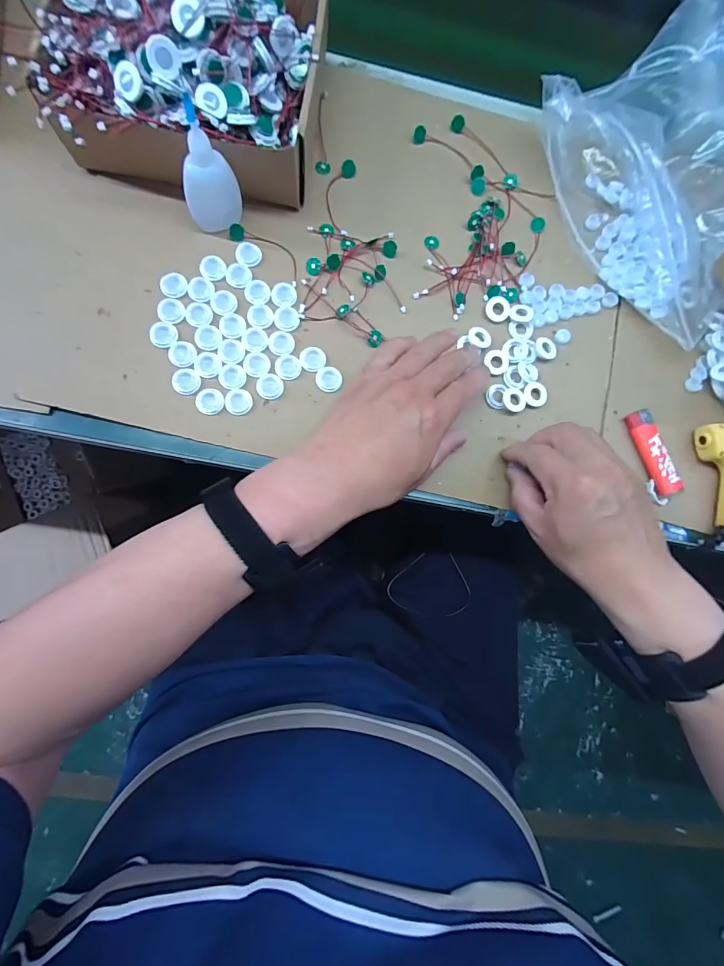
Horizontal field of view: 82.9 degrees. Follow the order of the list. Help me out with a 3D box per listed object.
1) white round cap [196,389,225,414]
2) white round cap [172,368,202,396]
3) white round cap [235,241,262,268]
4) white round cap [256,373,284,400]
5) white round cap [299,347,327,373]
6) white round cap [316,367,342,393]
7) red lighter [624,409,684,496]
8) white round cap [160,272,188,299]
[{"bbox_3d":[-0.130,-0.069,0.350,0.023,0.004,0.021,1,82,-5],"label":"white round cap"},{"bbox_3d":[-0.151,-0.087,0.351,0.023,0.004,0.023,1,82,-5],"label":"white round cap"},{"bbox_3d":[-0.104,-0.211,0.376,0.023,0.004,0.025,1,82,-5],"label":"white round cap"},{"bbox_3d":[-0.081,-0.085,0.359,0.022,0.004,0.022,1,82,-5],"label":"white round cap"},{"bbox_3d":[-0.044,-0.111,0.367,0.023,0.004,0.022,1,82,-5],"label":"white round cap"},{"bbox_3d":[-0.029,-0.093,0.366,0.023,0.004,0.024,1,82,-5],"label":"white round cap"},{"bbox_3d":[0.272,-0.029,0.382,0.022,0.011,0.081,-19,84,-8],"label":"red lighter"},{"bbox_3d":[-0.166,-0.175,0.362,0.023,0.004,0.024,1,82,-5],"label":"white round cap"}]

